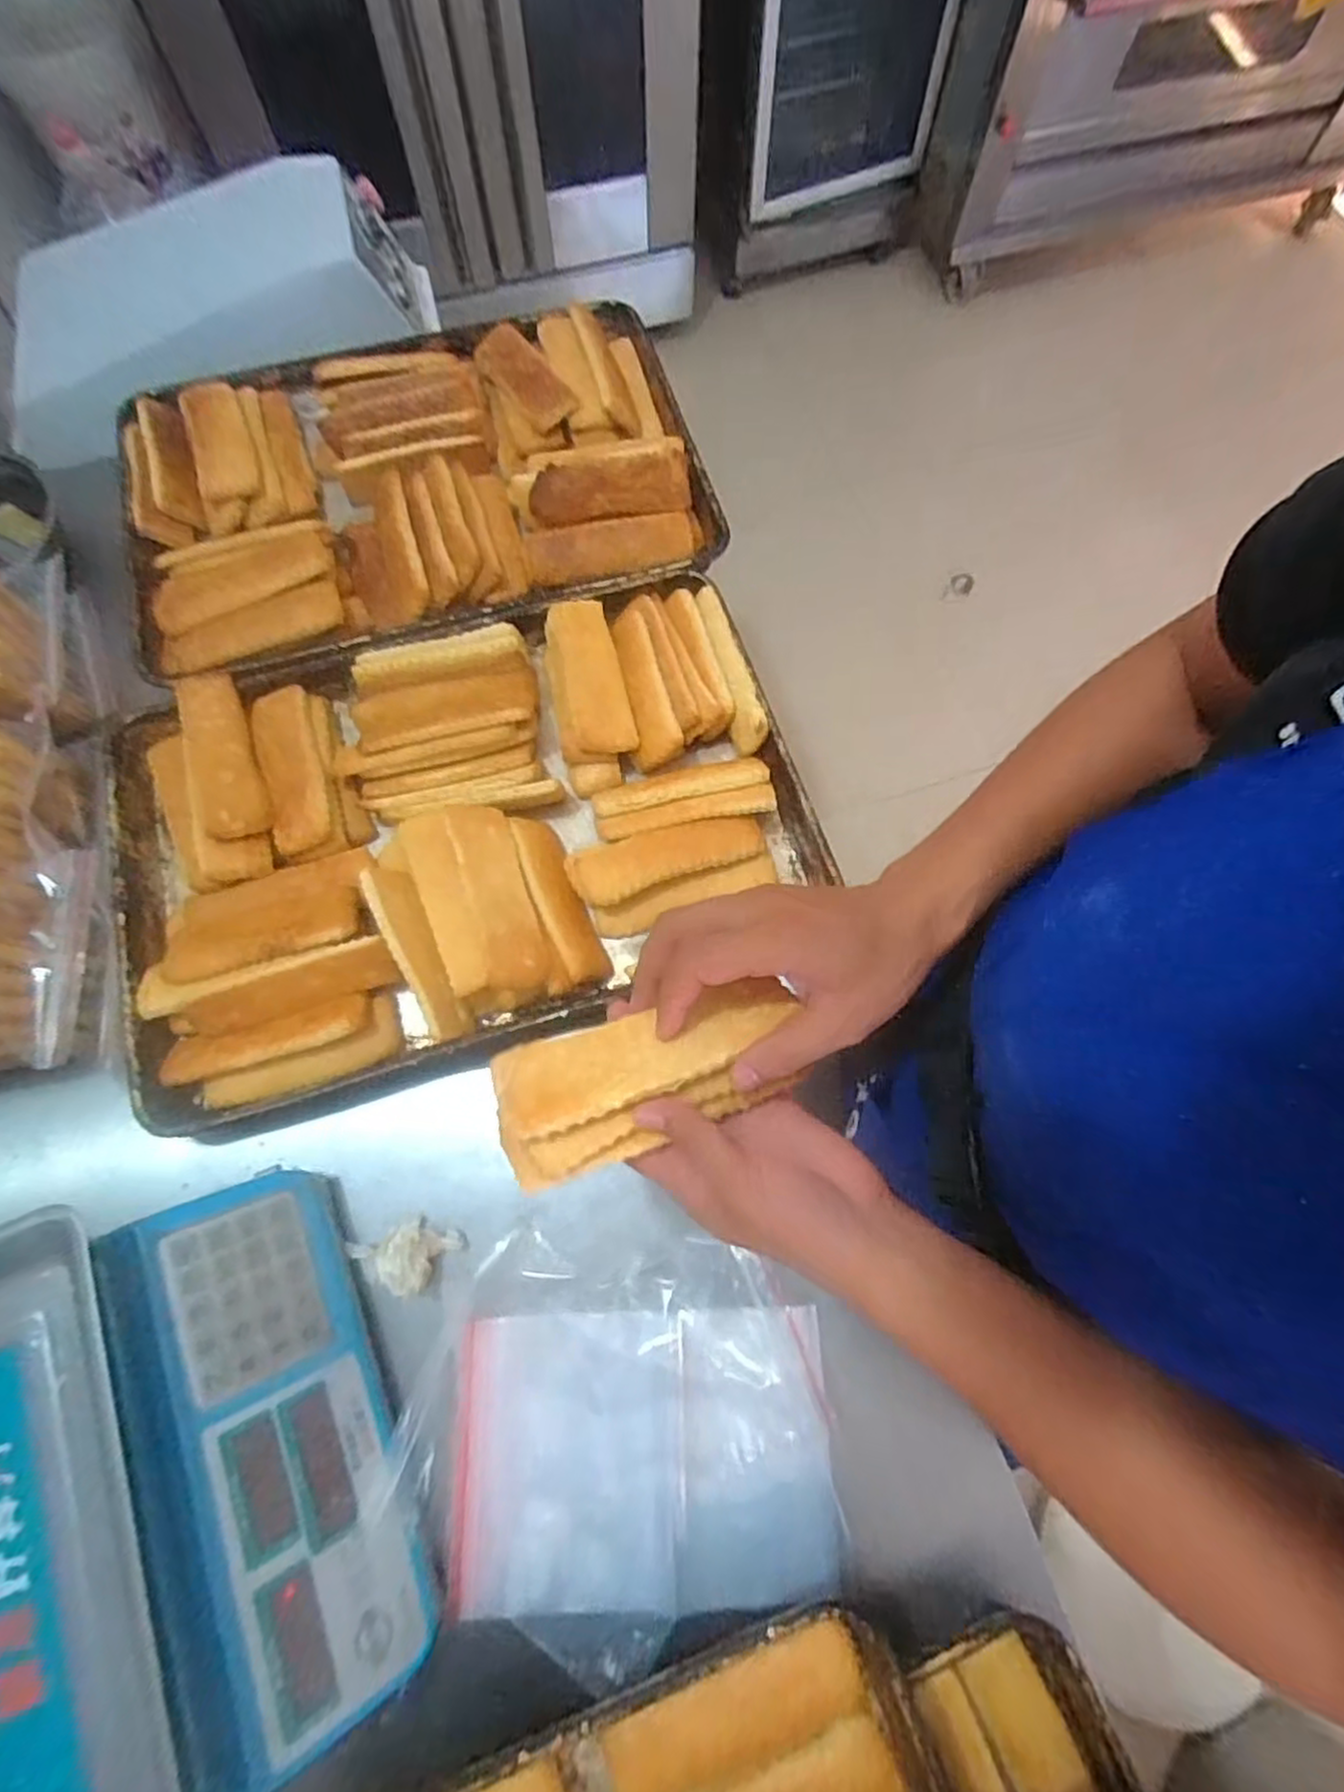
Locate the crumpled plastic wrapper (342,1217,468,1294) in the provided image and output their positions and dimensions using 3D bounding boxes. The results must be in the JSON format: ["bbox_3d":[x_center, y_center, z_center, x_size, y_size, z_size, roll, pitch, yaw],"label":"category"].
[{"bbox_3d":[-0.206,0.278,0.559,0.084,0.037,0.053,-18,72,-6],"label":"crumpled plastic wrapper"}]

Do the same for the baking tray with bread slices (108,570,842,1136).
[{"bbox_3d":[-0.193,-0.077,0.665,0.602,0.067,0.410,-18,72,-6],"label":"baking tray with bread slices"}]

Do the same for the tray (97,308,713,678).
[{"bbox_3d":[-0.279,-0.458,0.796,0.606,0.070,0.419,-14,72,-4],"label":"tray"}]

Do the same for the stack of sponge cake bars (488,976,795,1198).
[{"bbox_3d":[-0.011,0.089,0.381,0.158,0.028,0.069,-20,73,-14],"label":"stack of sponge cake bars"}]

